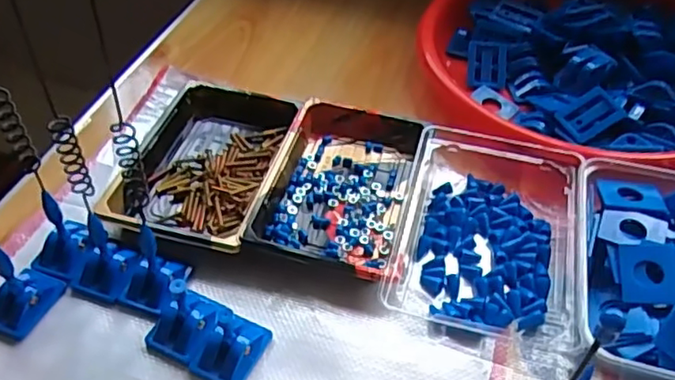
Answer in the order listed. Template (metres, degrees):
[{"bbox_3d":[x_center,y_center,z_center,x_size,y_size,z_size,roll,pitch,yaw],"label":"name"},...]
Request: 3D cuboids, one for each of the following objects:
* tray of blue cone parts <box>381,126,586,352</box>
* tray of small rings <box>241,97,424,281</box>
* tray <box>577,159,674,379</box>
[{"bbox_3d":[0.108,0.021,0.431,0.122,0.028,0.164,11,46,10],"label":"tray of blue cone parts"},{"bbox_3d":[0.003,-0.006,0.458,0.097,0.025,0.159,12,47,11],"label":"tray of small rings"},{"bbox_3d":[0.211,0.053,0.396,0.110,0.037,0.156,11,46,10],"label":"tray"}]

